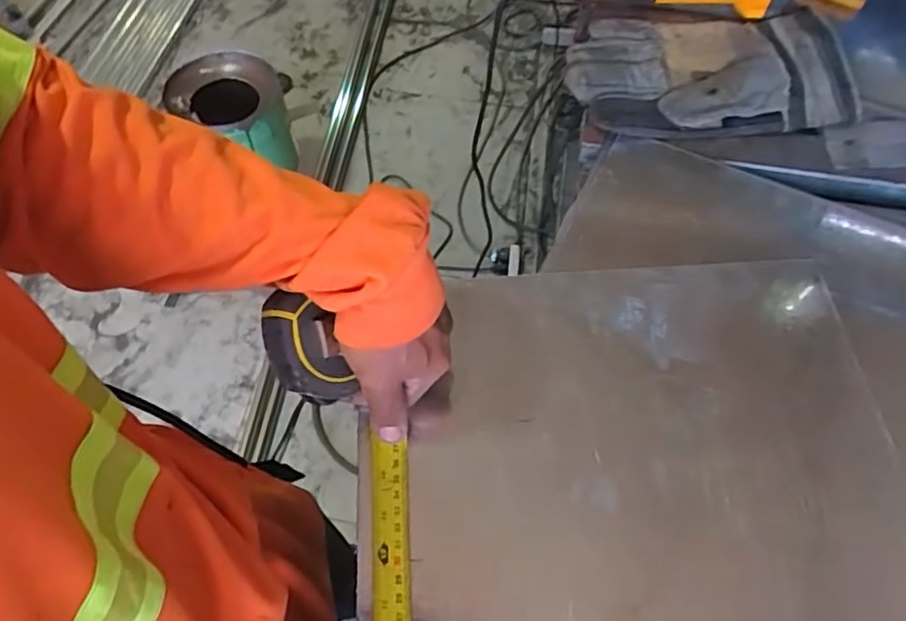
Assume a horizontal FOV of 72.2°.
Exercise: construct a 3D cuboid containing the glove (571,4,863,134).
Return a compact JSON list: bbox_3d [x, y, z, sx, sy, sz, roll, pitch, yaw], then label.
[{"bbox_3d":[0.230,-0.229,0.575,0.244,0.033,0.141,-1,61,1],"label":"glove"}]

